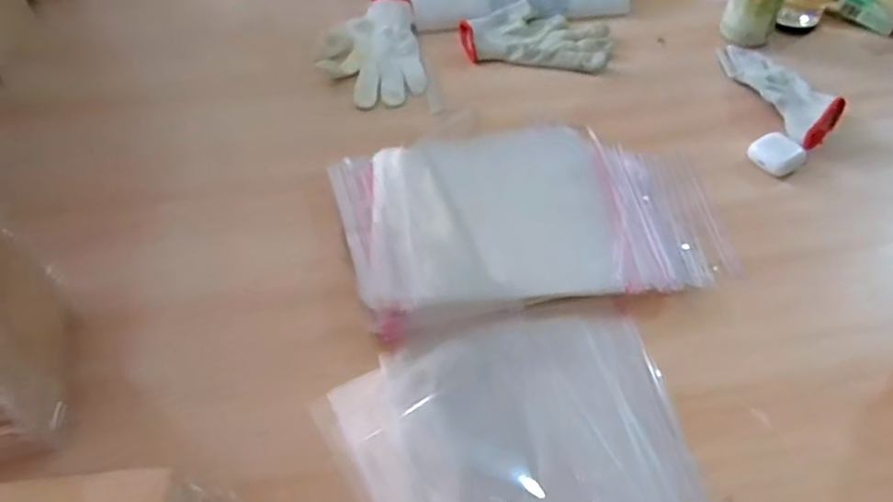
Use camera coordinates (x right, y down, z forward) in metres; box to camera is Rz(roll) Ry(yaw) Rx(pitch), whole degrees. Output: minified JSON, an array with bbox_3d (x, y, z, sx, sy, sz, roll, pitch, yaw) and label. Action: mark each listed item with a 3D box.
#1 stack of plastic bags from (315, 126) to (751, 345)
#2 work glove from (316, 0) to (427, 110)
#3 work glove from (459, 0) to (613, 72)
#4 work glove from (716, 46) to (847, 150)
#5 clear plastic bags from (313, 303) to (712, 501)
[{"bbox_3d":[0.084,-0.046,0.639,0.364,0.033,0.237,-9,51,-7],"label":"stack of plastic bags"},{"bbox_3d":[-0.096,-0.254,0.813,0.123,0.027,0.197,-7,51,-5],"label":"work glove"},{"bbox_3d":[0.114,-0.276,0.823,0.185,0.024,0.101,5,51,5],"label":"work glove"},{"bbox_3d":[0.380,-0.191,0.741,0.062,0.033,0.190,-9,51,-7],"label":"work glove"},{"bbox_3d":[0.061,0.147,0.497,0.255,0.013,0.224,-24,54,-18],"label":"clear plastic bags"}]

